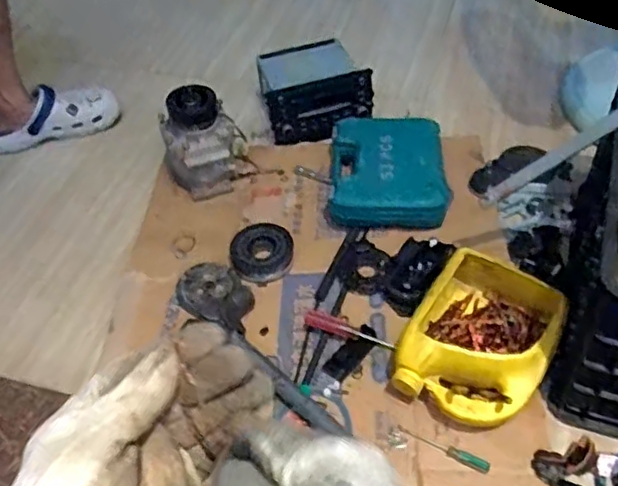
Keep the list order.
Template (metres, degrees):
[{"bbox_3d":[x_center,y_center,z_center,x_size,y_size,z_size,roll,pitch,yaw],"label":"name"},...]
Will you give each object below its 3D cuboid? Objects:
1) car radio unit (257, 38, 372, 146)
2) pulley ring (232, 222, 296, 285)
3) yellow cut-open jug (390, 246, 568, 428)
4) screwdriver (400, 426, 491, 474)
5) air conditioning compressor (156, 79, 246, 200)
[{"bbox_3d":[0.014,-0.297,1.261,0.214,0.124,0.174,-10,47,-6],"label":"car radio unit"},{"bbox_3d":[-0.076,0.014,1.025,0.102,0.034,0.103,-2,47,2],"label":"pulley ring"},{"bbox_3d":[0.230,0.134,0.840,0.174,0.093,0.221,23,55,23],"label":"yellow cut-open jug"},{"bbox_3d":[0.170,0.259,0.792,0.120,0.008,0.016,21,51,22],"label":"screwdriver"},{"bbox_3d":[-0.188,-0.185,1.131,0.151,0.190,0.112,-15,48,-10],"label":"air conditioning compressor"}]

